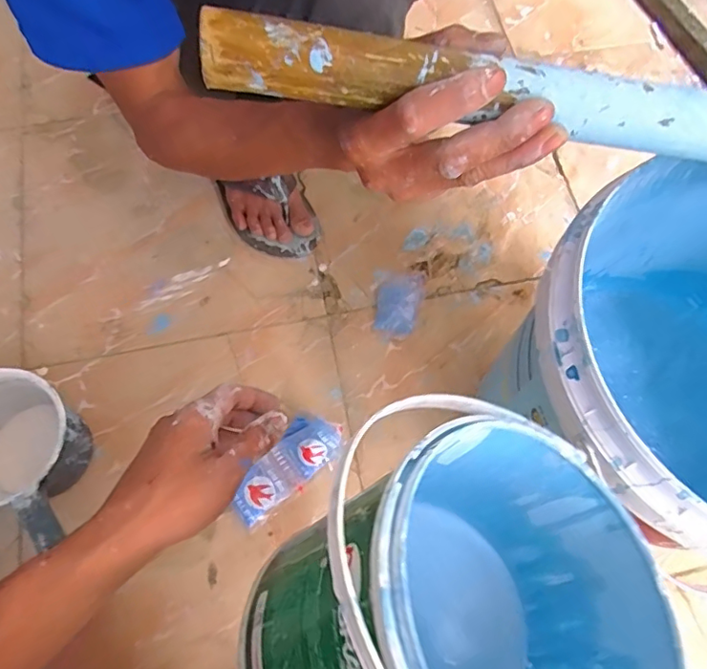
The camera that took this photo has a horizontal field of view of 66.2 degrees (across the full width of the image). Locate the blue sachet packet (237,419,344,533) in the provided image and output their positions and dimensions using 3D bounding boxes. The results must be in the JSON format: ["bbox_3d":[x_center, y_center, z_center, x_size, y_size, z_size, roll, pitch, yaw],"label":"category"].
[{"bbox_3d":[-0.080,0.156,0.641,0.149,0.044,0.063,-38,75,-15],"label":"blue sachet packet"}]

